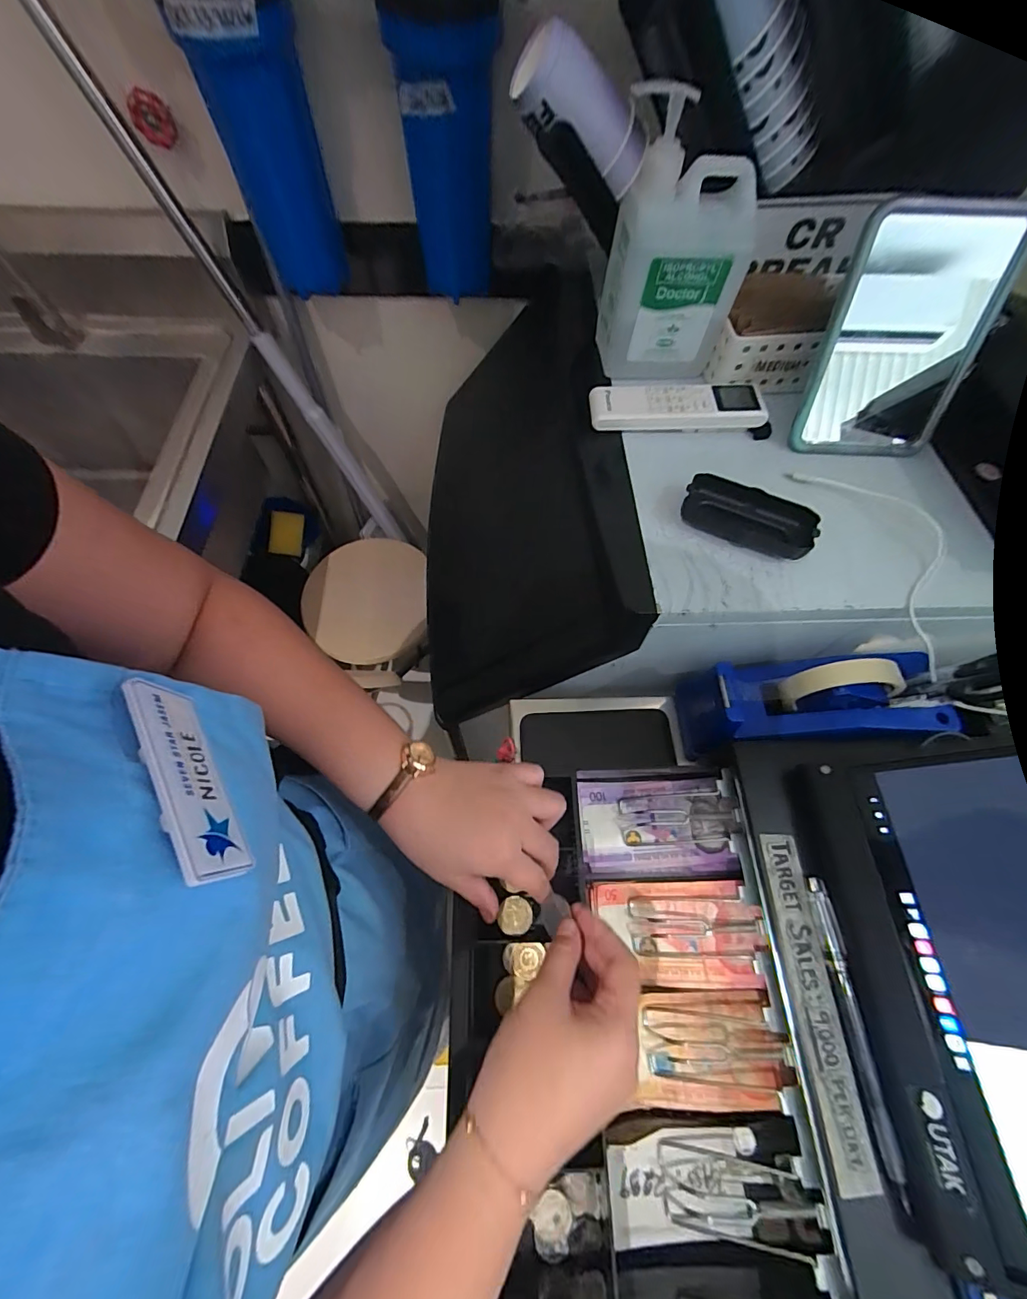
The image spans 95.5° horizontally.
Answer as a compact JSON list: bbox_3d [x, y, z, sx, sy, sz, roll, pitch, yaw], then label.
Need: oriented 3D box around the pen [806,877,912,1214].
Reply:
[{"bbox_3d":[0.214,0.235,0.293,0.009,0.010,0.162,-1,65,-1],"label":"pen"}]

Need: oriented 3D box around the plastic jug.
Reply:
[{"bbox_3d":[0.152,-0.378,0.453,0.119,0.176,0.091,-6,65,-3],"label":"plastic jug"}]

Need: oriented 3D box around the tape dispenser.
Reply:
[{"bbox_3d":[0.258,0.045,0.412,0.212,0.088,0.085,-6,63,16],"label":"tape dispenser"}]

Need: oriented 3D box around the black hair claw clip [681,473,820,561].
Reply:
[{"bbox_3d":[0.210,-0.120,0.419,0.110,0.024,0.058,26,67,11],"label":"black hair claw clip"}]

